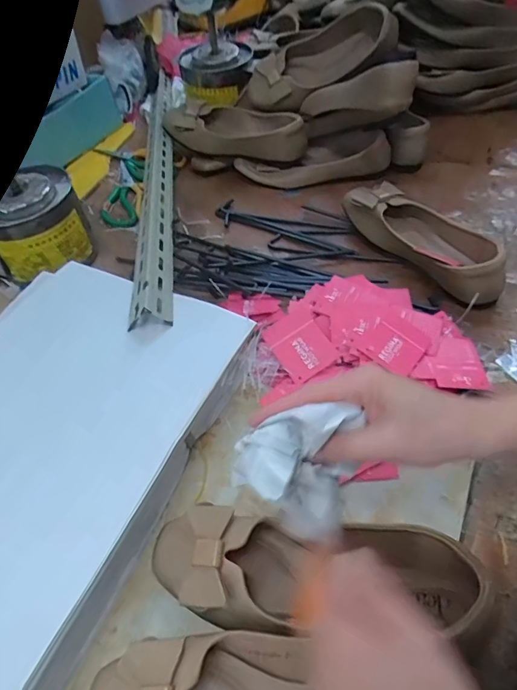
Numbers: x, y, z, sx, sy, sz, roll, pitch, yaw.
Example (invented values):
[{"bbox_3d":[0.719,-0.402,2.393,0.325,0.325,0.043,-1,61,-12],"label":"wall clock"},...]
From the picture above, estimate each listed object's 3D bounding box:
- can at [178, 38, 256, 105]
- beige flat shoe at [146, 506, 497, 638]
[{"bbox_3d":[-0.075,-0.493,0.838,0.123,0.070,0.123,-2,51,3],"label":"can"},{"bbox_3d":[0.038,0.174,0.358,0.239,0.061,0.082,1,51,6],"label":"beige flat shoe"}]

